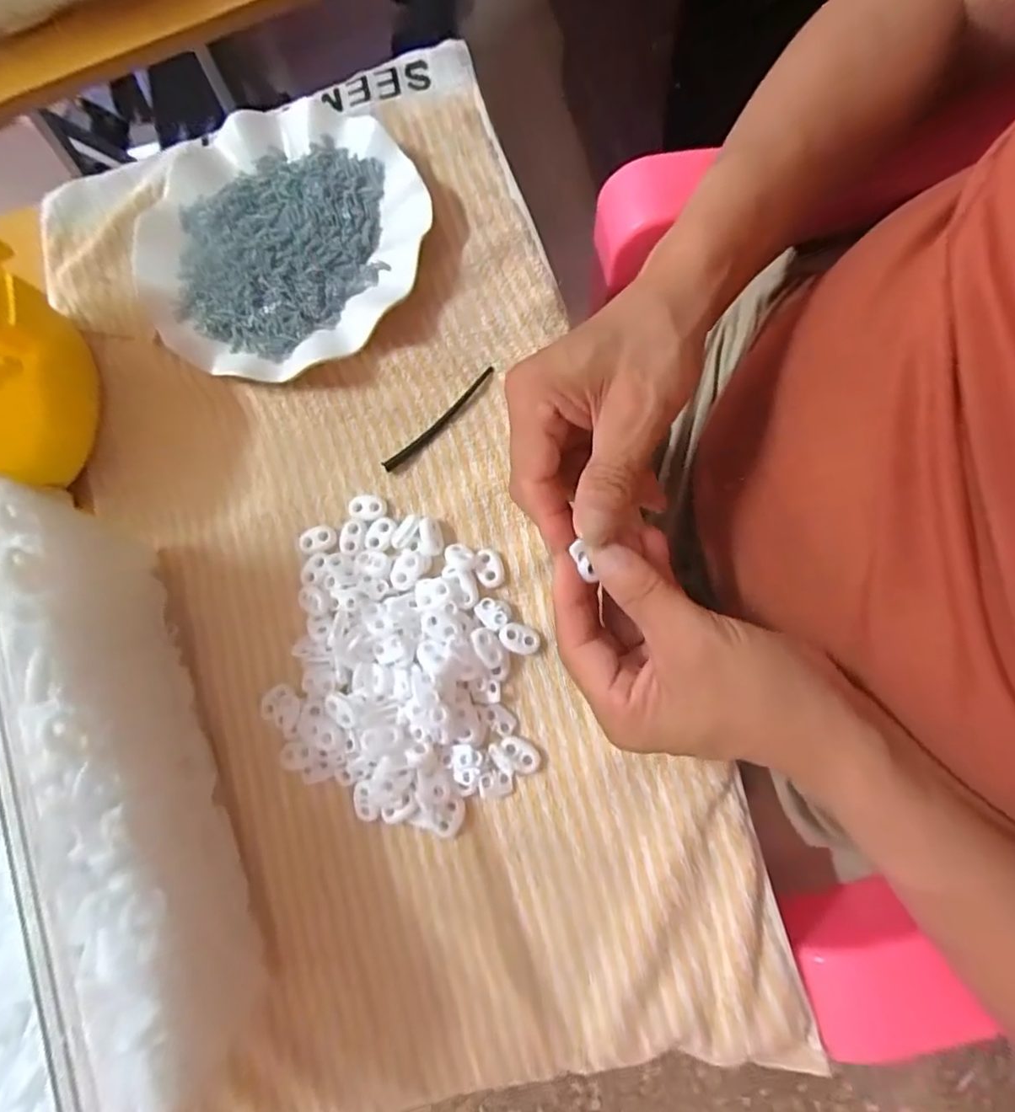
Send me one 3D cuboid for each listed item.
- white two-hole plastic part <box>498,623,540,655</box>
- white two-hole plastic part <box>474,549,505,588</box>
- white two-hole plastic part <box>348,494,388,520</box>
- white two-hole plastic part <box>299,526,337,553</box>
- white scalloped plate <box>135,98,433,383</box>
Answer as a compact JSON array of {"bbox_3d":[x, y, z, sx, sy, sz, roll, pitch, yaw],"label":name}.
[{"bbox_3d":[0.007,0.045,0.313,0.022,0.006,0.015,17,83,11],"label":"white two-hole plastic part"},{"bbox_3d":[-0.010,0.007,0.323,0.015,0.009,0.022,-14,78,5],"label":"white two-hole plastic part"},{"bbox_3d":[-0.082,-0.028,0.340,0.022,0.008,0.015,-8,79,6],"label":"white two-hole plastic part"},{"bbox_3d":[-0.111,-0.010,0.341,0.022,0.005,0.015,-20,78,4],"label":"white two-hole plastic part"},{"bbox_3d":[-0.142,-0.200,0.362,0.177,0.027,0.181,-1,80,8],"label":"white scalloped plate"}]

